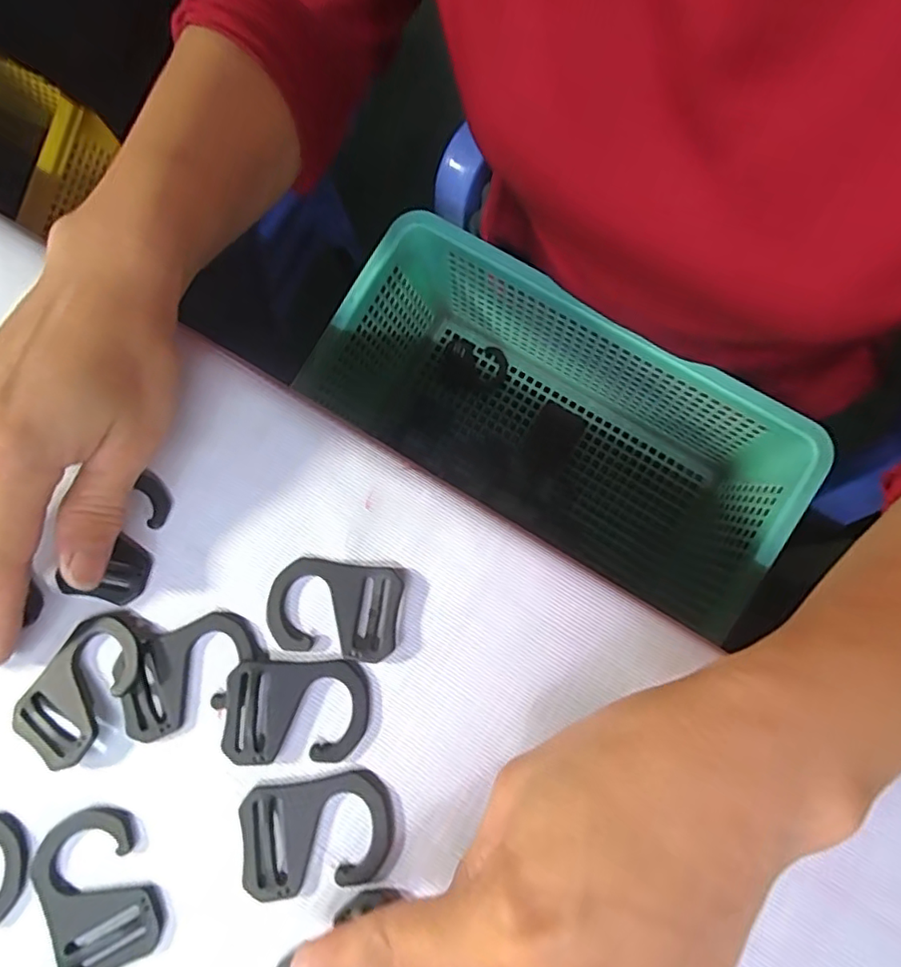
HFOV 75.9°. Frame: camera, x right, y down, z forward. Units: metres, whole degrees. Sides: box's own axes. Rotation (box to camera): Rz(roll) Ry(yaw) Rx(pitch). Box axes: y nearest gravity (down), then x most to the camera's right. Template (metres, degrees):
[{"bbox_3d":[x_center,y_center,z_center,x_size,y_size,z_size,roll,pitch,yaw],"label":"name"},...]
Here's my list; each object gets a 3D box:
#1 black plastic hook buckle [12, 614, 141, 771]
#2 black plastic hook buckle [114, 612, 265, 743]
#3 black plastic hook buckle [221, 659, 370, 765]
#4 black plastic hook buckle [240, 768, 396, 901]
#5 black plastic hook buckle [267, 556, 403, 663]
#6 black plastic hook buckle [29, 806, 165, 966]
[{"bbox_3d":[-0.133,0.073,0.208,0.033,0.008,0.050,31,77,8],"label":"black plastic hook buckle"},{"bbox_3d":[-0.096,0.068,0.210,0.051,0.007,0.033,-26,76,-6],"label":"black plastic hook buckle"},{"bbox_3d":[-0.054,0.080,0.205,0.048,0.006,0.033,-1,75,0],"label":"black plastic hook buckle"},{"bbox_3d":[-0.045,0.119,0.196,0.050,0.004,0.033,-12,75,-3],"label":"black plastic hook buckle"},{"bbox_3d":[-0.044,0.046,0.214,0.049,0.006,0.033,8,75,3],"label":"black plastic hook buckle"},{"bbox_3d":[-0.119,0.136,0.193,0.034,0.004,0.049,-28,77,-7],"label":"black plastic hook buckle"}]

